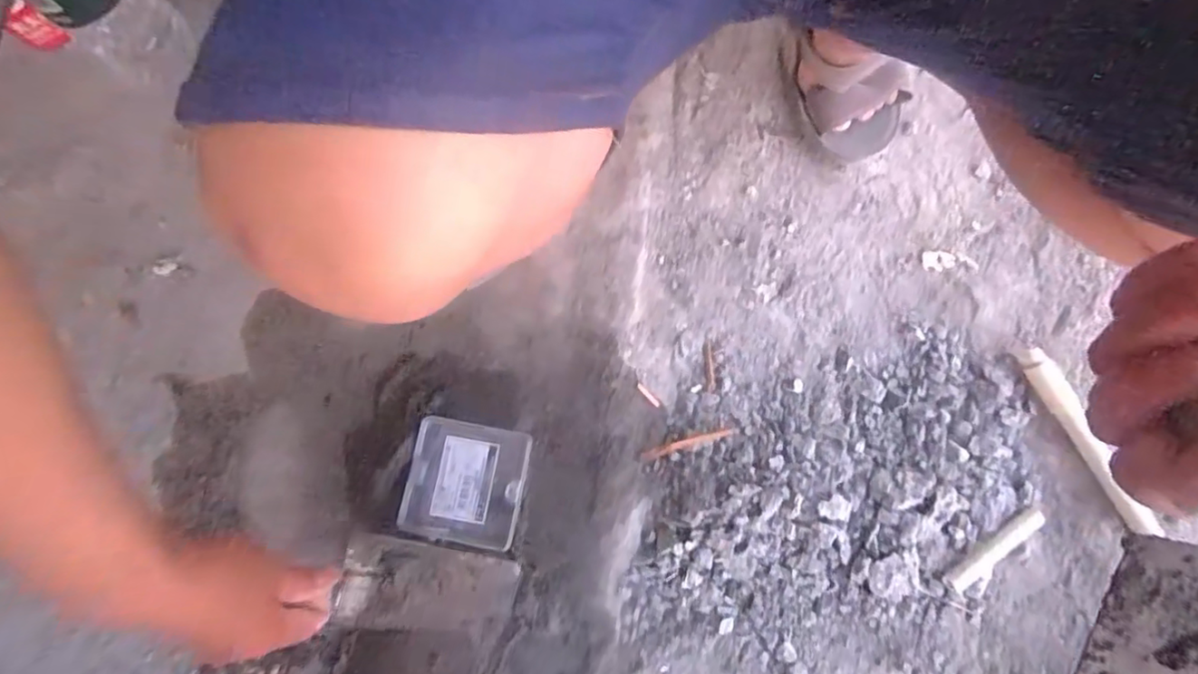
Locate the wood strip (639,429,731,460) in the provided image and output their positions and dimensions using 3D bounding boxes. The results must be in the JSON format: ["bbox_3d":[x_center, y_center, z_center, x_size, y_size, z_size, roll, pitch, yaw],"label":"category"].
[{"bbox_3d":[0.083,0.101,0.562,0.088,0.004,0.009,-16,80,-3],"label":"wood strip"}]

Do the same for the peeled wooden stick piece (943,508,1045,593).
[{"bbox_3d":[0.359,0.193,0.537,0.113,0.012,0.020,-33,81,-6],"label":"peeled wooden stick piece"}]

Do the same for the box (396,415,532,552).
[{"bbox_3d":[-0.119,0.131,0.539,0.102,0.029,0.103,11,80,2],"label":"box"}]

